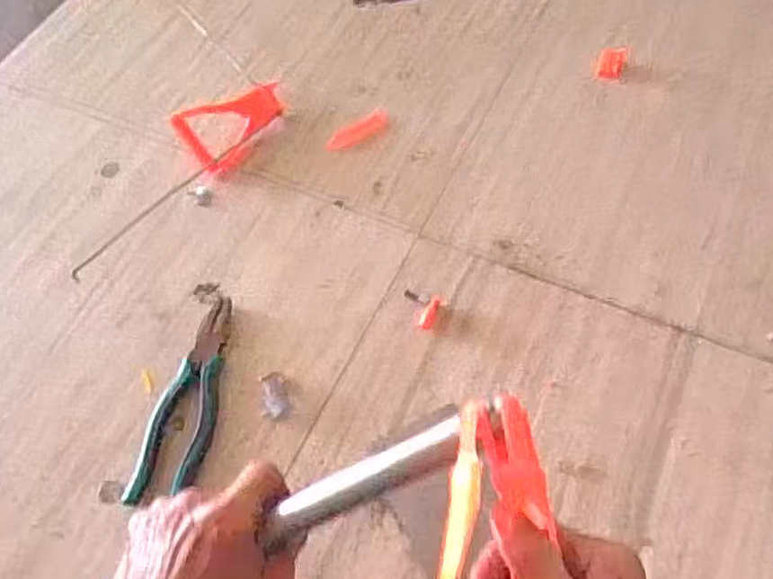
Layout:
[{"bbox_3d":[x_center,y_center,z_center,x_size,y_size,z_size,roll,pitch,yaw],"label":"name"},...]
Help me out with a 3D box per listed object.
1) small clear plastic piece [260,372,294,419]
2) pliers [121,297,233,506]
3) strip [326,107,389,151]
[{"bbox_3d":[-0.097,0.093,0.613,0.024,0.008,0.041,-11,60,-2],"label":"small clear plastic piece"},{"bbox_3d":[-0.169,0.095,0.616,0.055,0.015,0.191,10,61,10],"label":"pliers"},{"bbox_3d":[-0.031,-0.177,0.781,0.080,0.004,0.030,-32,63,-14],"label":"strip"}]

